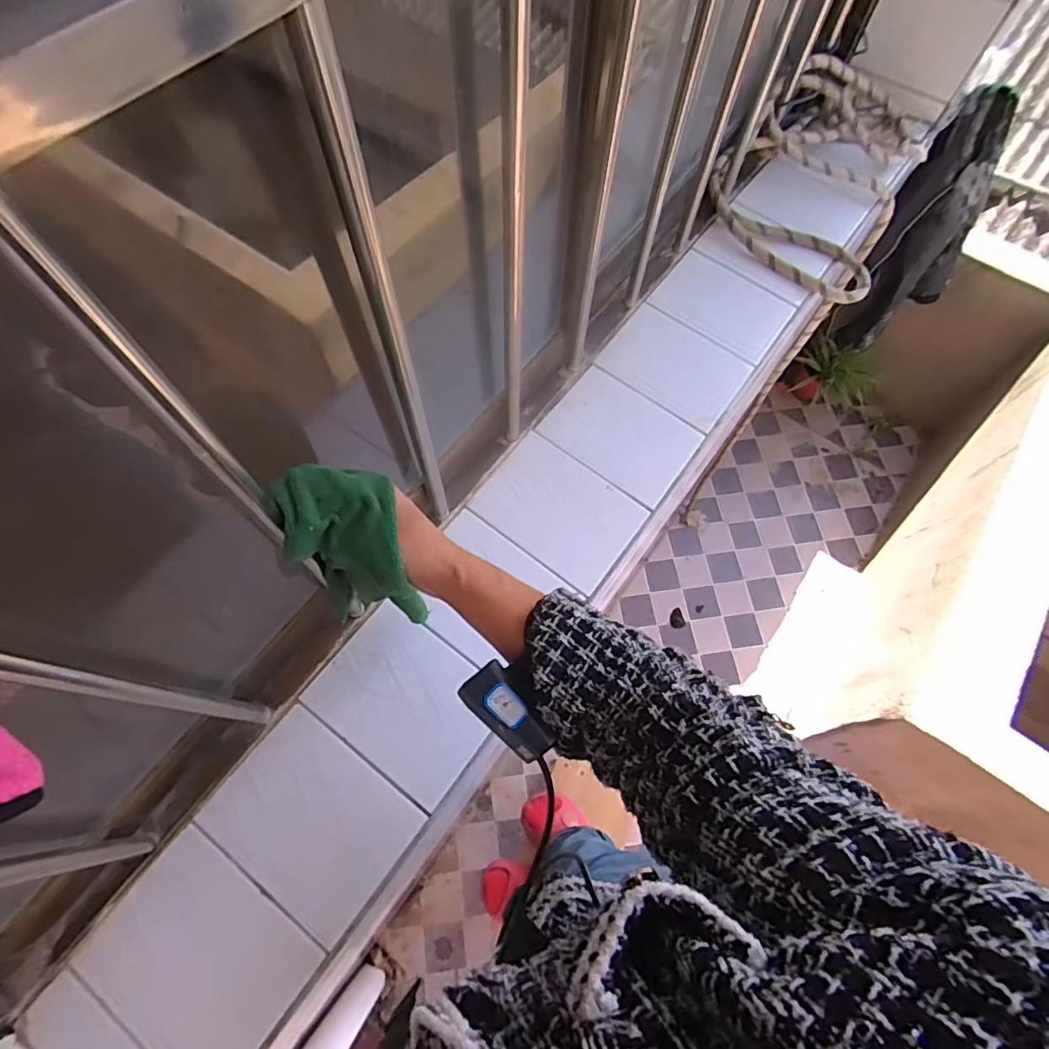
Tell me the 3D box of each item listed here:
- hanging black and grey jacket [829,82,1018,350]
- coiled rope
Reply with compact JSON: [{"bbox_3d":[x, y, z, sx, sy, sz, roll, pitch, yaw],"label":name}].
[{"bbox_3d":[1.061,-0.740,1.479,0.252,0.675,0.208,33,70,12],"label":"hanging black and grey jacket"},{"bbox_3d":[0.475,-0.559,0.906,0.284,0.201,0.454,30,69,11],"label":"coiled rope"}]

